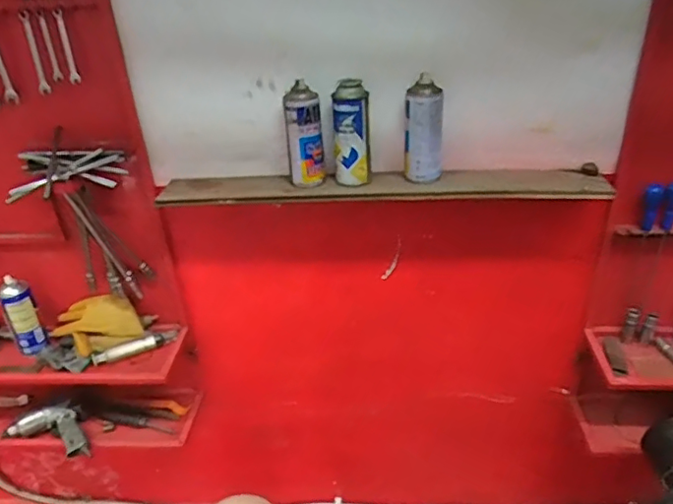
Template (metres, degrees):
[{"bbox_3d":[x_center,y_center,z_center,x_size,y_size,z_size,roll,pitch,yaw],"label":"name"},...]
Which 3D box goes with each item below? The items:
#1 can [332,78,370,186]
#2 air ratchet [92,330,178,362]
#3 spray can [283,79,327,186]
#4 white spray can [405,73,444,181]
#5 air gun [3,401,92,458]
[{"bbox_3d":[0.026,-0.207,1.025,0.063,0.173,0.066,-3,31,2],"label":"can"},{"bbox_3d":[-0.432,0.203,1.255,0.177,0.029,0.037,-20,34,-24],"label":"air ratchet"},{"bbox_3d":[-0.057,-0.206,1.036,0.064,0.165,0.051,-5,31,-2],"label":"spray can"},{"bbox_3d":[0.155,-0.210,1.028,0.064,0.185,0.058,2,32,11],"label":"white spray can"},{"bbox_3d":[-0.626,0.393,1.301,0.224,0.048,0.104,9,34,21],"label":"air gun"}]

